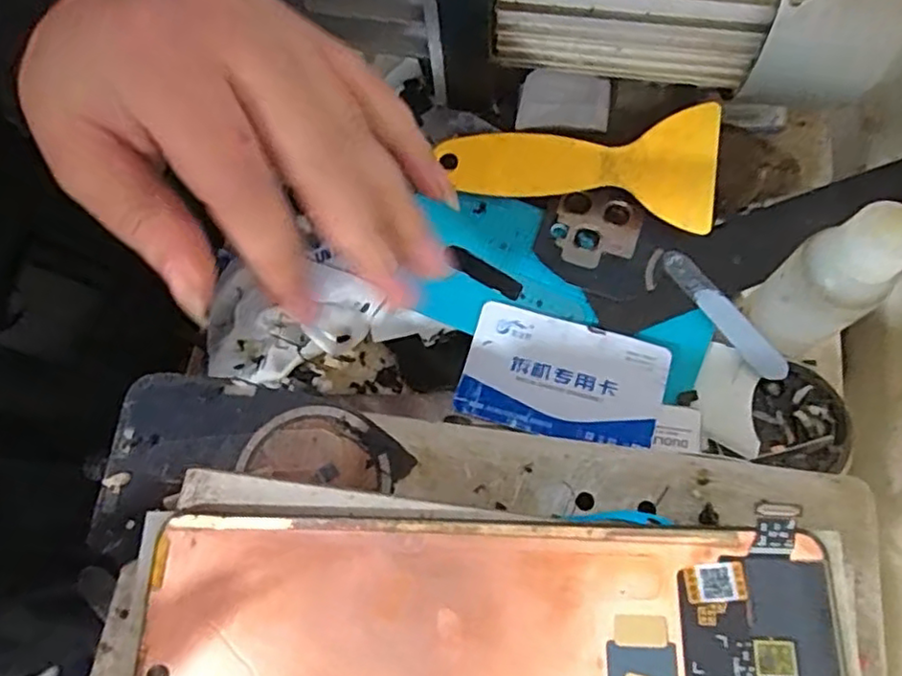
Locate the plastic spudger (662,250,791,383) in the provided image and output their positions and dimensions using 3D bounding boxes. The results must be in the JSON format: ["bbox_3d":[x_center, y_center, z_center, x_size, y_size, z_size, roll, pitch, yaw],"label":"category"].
[{"bbox_3d":[0.122,-0.011,0.290,0.014,0.004,0.072,-42,79,-4],"label":"plastic spudger"}]

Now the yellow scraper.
[{"bbox_3d":[0.059,-0.082,0.303,0.122,0.006,0.055,5,85,14],"label":"yellow scraper"}]

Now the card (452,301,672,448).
[{"bbox_3d":[0.048,0.018,0.283,0.085,0.004,0.052,15,76,15],"label":"card"}]

